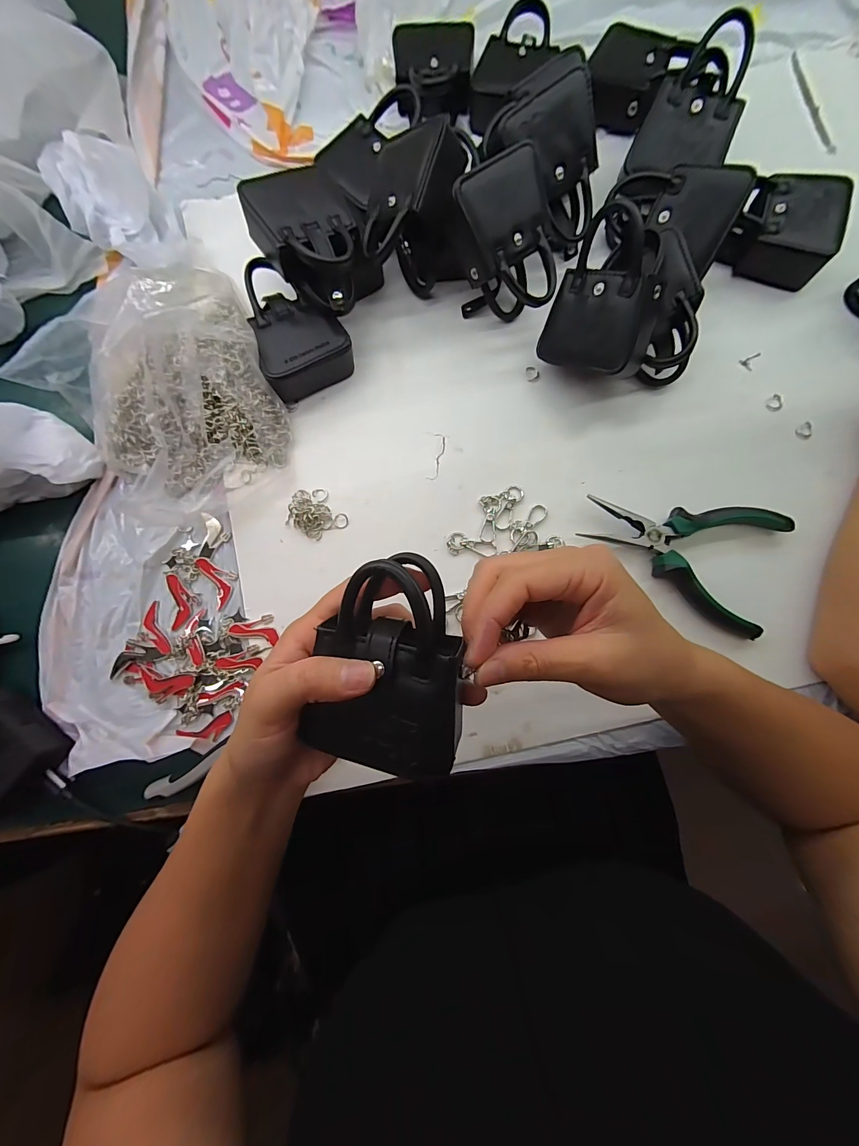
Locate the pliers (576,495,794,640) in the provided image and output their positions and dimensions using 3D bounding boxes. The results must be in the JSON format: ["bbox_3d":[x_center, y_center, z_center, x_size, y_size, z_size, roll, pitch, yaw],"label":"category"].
[{"bbox_3d":[0.197,-0.022,0.309,0.147,0.025,0.095,23,85,5],"label":"pliers"}]

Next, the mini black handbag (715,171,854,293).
[{"bbox_3d":[0.300,-0.293,0.331,0.072,0.034,0.077,21,85,4],"label":"mini black handbag"}]

